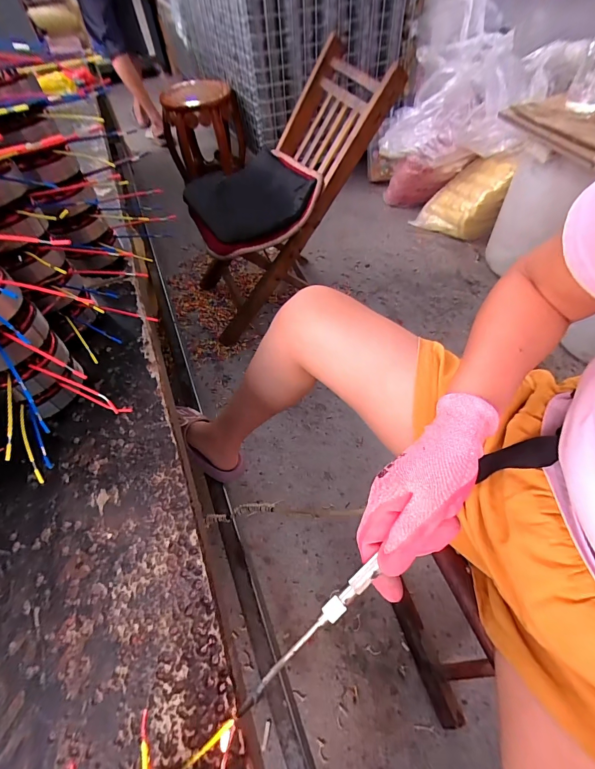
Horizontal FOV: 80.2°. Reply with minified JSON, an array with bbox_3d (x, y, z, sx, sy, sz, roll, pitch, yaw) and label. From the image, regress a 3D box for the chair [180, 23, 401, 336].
[{"bbox_3d":[-0.062,-0.525,1.066,0.532,0.621,0.393,-20,56,-11],"label":"chair"}]

